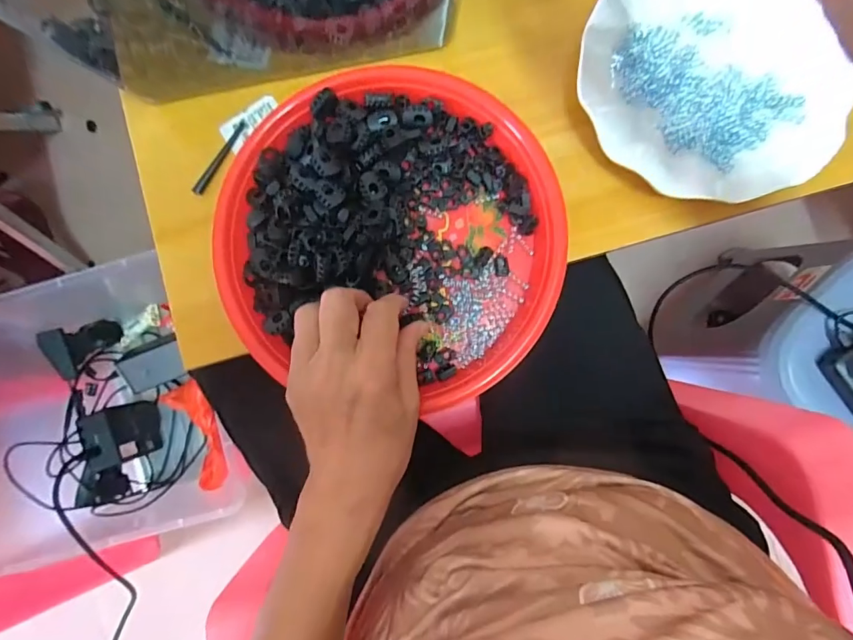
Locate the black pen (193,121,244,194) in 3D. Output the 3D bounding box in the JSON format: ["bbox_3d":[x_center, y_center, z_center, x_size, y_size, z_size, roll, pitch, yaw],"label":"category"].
[{"bbox_3d":[-0.159,-0.125,0.347,0.008,0.008,0.066,30,89,4],"label":"black pen"}]

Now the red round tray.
[{"bbox_3d":[-0.025,-0.066,0.320,0.236,0.035,0.219,0,87,2],"label":"red round tray"}]

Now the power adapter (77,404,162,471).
[{"bbox_3d":[-0.396,0.150,0.595,0.055,0.077,0.074,-13,87,2],"label":"power adapter"}]

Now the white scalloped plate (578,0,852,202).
[{"bbox_3d":[0.204,-0.175,0.322,0.183,0.019,0.181,0,87,2],"label":"white scalloped plate"}]

